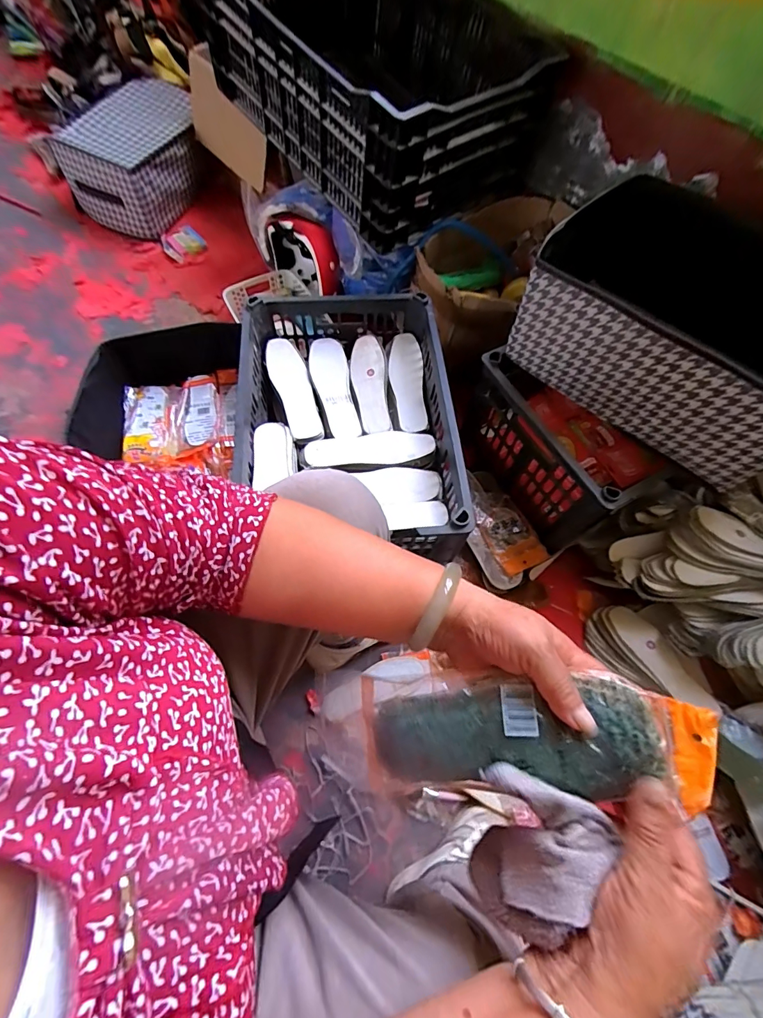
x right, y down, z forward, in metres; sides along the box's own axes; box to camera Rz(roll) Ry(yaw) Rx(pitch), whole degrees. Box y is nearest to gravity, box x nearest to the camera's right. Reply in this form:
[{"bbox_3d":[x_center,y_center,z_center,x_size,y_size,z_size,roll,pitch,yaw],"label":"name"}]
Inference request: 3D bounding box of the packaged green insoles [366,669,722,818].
[{"bbox_3d":[0.098,0.154,0.288,0.213,0.017,0.069,-8,68,16],"label":"packaged green insoles"}]

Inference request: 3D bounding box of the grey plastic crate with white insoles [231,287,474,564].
[{"bbox_3d":[-0.062,-0.172,0.744,0.341,0.155,0.462,-3,69,-4],"label":"grey plastic crate with white insoles"}]

